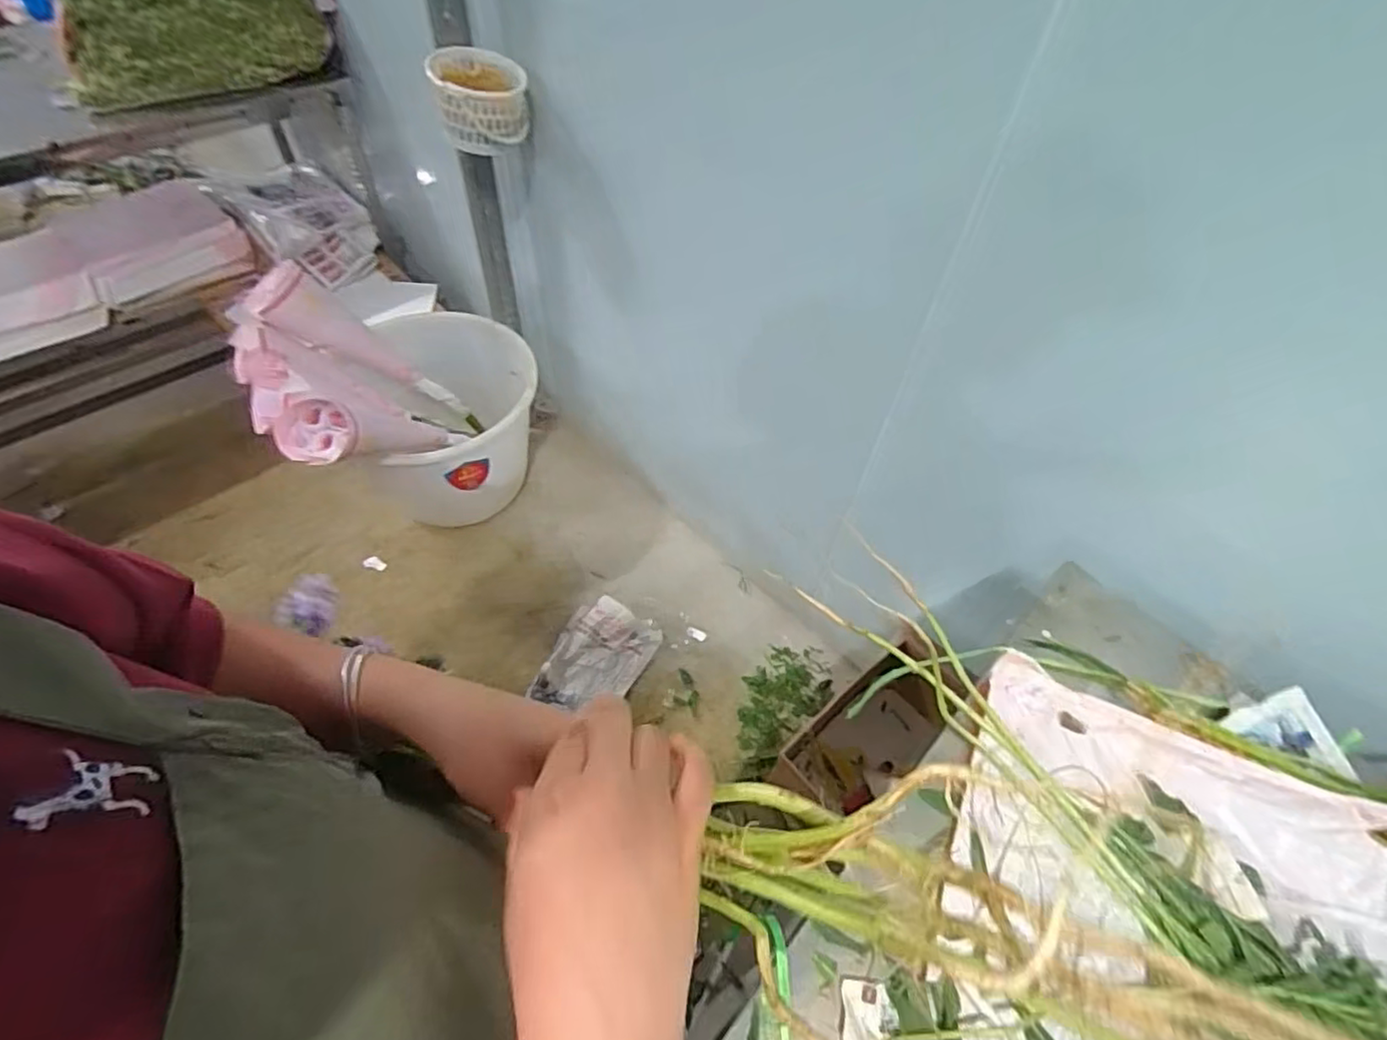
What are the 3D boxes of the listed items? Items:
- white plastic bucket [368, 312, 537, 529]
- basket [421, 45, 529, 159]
[{"bbox_3d":[-0.610,-0.225,1.675,0.407,0.390,0.463,6,53,0],"label":"white plastic bucket"},{"bbox_3d":[-0.401,-0.797,1.224,0.163,0.134,0.199,-7,54,-10],"label":"basket"}]

